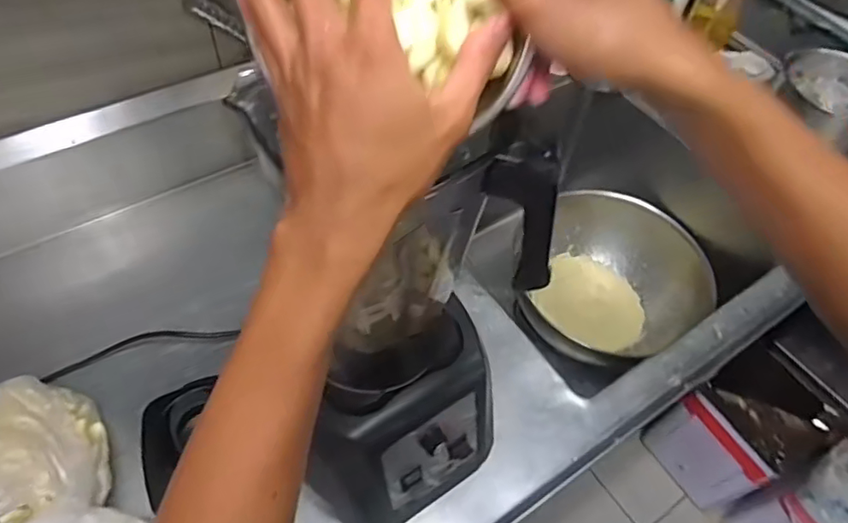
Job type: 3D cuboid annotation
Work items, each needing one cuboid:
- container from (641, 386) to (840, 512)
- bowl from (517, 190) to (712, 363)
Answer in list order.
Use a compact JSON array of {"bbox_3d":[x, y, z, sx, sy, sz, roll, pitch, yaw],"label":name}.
[{"bbox_3d":[0.734,0.423,1.389,0.191,0.319,0.251,-29,62,-23],"label":"container"},{"bbox_3d":[0.363,0.061,1.125,0.336,0.176,0.319,2,55,-3],"label":"bowl"}]

